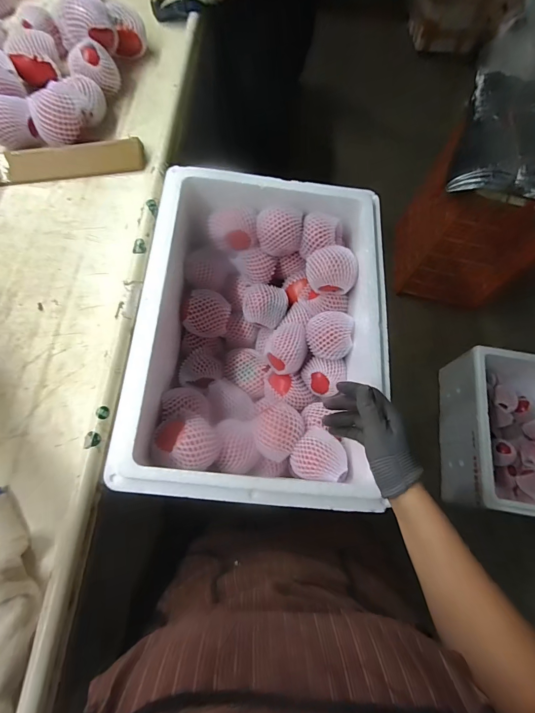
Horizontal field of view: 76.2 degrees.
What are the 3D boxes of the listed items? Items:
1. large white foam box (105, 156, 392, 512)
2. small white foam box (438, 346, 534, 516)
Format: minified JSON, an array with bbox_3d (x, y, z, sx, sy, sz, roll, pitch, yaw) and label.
[{"bbox_3d":[-0.010,-0.032,0.569,0.362,0.183,0.497,4,69,-1],"label":"large white foam box"},{"bbox_3d":[0.849,0.255,1.175,0.374,0.278,0.537,9,69,1],"label":"small white foam box"}]

